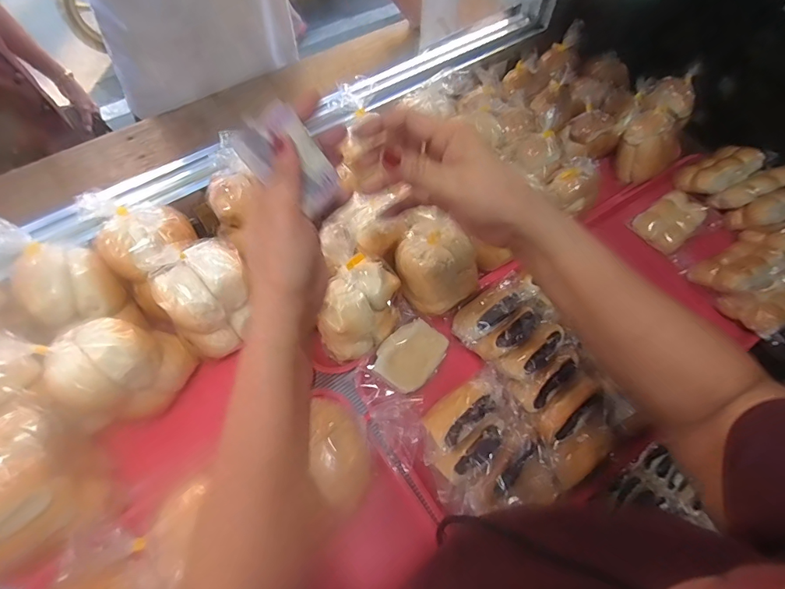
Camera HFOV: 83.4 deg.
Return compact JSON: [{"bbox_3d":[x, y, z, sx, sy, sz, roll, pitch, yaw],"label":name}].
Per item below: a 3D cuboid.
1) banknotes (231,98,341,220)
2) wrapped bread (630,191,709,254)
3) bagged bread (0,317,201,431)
[{"bbox_3d":[-0.066,-0.086,0.294,0.048,0.074,0.010,-49,36,-18],"label":"banknotes"},{"bbox_3d":[0.484,-0.127,0.763,0.119,0.034,0.085,-31,67,-17],"label":"wrapped bread"},{"bbox_3d":[-0.324,0.080,0.518,0.087,0.152,0.135,35,66,16],"label":"bagged bread"}]

